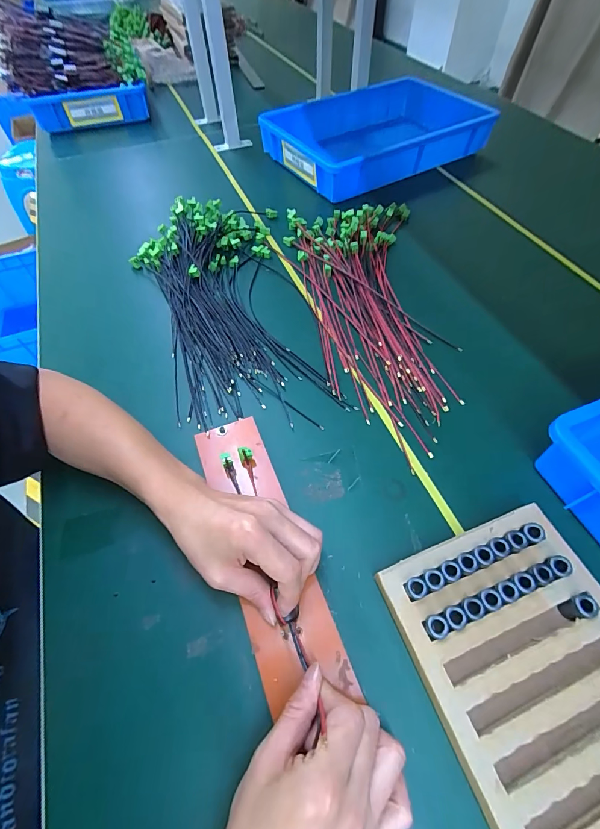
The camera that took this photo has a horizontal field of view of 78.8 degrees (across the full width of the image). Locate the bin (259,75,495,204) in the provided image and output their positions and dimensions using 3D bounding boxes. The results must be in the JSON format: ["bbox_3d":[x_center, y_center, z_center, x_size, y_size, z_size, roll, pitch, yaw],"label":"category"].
[{"bbox_3d":[0.181,-0.644,0.835,0.490,0.084,0.315,-29,60,-16],"label":"bin"}]

